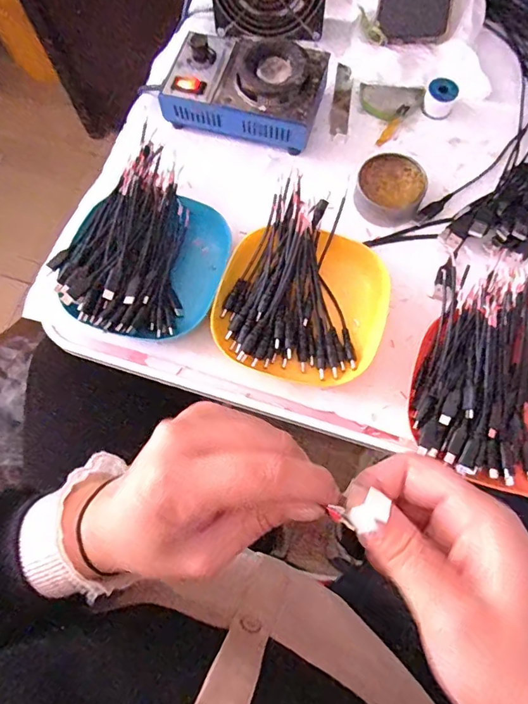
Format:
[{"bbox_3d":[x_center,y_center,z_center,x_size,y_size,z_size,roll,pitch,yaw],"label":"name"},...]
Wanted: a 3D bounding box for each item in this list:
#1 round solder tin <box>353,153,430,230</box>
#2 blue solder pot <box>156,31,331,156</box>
[{"bbox_3d":[0.119,-0.154,0.466,0.062,0.020,0.066,-1,72,2],"label":"round solder tin"},{"bbox_3d":[-0.019,-0.264,0.488,0.146,0.052,0.100,14,73,6],"label":"blue solder pot"}]

